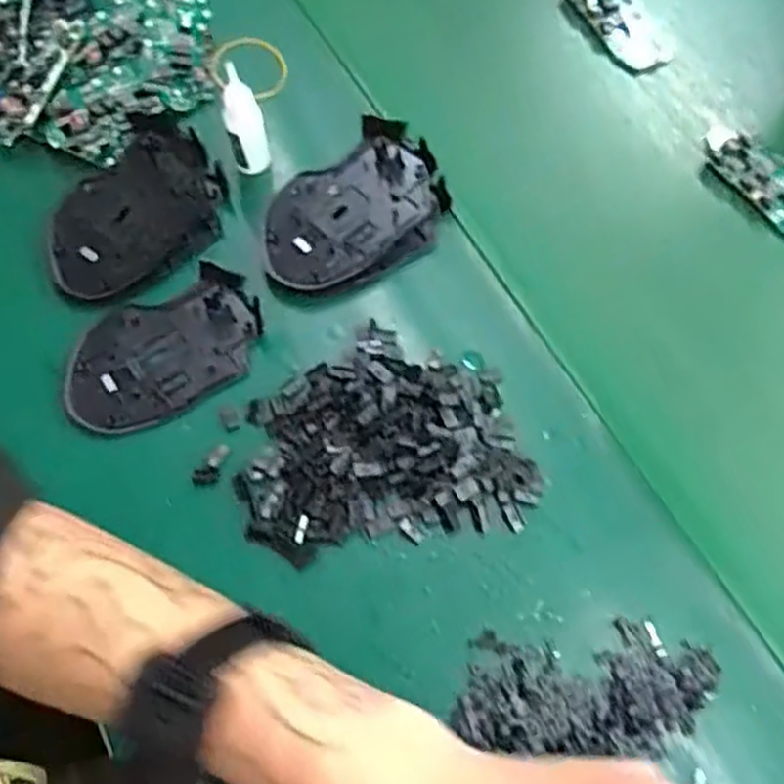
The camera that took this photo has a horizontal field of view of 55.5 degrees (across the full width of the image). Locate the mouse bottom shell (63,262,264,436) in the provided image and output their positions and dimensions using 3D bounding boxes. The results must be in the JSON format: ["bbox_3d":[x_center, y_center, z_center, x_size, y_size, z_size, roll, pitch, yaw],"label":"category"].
[{"bbox_3d":[-0.130,-0.023,0.422,0.114,0.011,0.073,-29,71,-12],"label":"mouse bottom shell"}]

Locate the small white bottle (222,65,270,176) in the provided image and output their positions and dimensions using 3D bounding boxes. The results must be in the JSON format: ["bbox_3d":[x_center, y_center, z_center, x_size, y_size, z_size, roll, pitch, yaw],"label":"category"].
[{"bbox_3d":[-0.087,-0.159,0.439,0.021,0.070,0.017,-8,68,-4],"label":"small white bottle"}]

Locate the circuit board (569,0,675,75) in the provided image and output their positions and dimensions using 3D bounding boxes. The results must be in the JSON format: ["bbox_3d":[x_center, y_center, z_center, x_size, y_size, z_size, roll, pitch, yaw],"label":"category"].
[{"bbox_3d":[0.167,-0.268,0.534,0.048,0.012,0.093,-29,71,-12],"label":"circuit board"}]

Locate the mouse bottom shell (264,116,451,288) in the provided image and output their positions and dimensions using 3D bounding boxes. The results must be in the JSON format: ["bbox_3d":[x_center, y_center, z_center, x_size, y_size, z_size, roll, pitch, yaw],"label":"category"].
[{"bbox_3d":[-0.025,-0.109,0.444,0.113,0.032,0.071,-35,73,-14],"label":"mouse bottom shell"}]

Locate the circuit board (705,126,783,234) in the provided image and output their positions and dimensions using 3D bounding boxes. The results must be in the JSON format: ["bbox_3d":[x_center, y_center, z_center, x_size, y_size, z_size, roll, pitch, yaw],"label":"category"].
[{"bbox_3d":[0.247,-0.139,0.481,0.045,0.009,0.101,-37,73,-15],"label":"circuit board"}]

